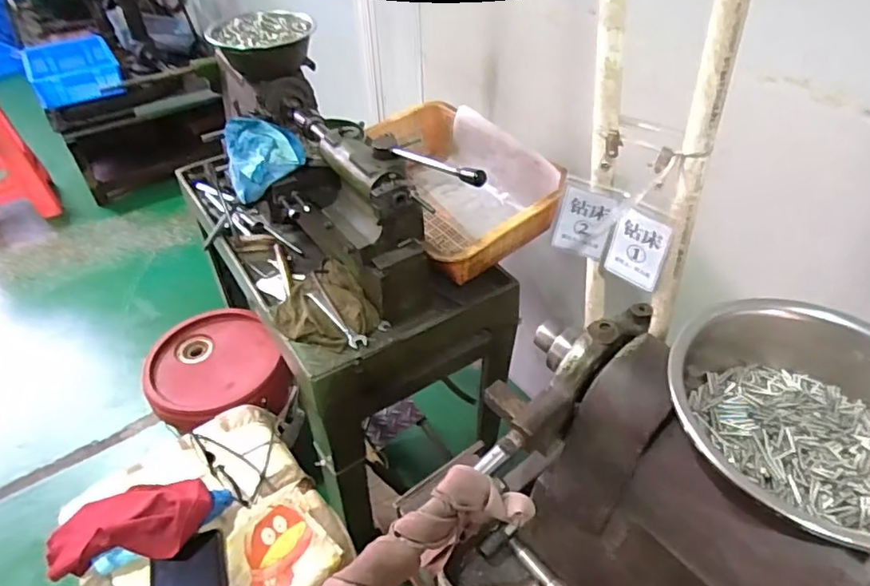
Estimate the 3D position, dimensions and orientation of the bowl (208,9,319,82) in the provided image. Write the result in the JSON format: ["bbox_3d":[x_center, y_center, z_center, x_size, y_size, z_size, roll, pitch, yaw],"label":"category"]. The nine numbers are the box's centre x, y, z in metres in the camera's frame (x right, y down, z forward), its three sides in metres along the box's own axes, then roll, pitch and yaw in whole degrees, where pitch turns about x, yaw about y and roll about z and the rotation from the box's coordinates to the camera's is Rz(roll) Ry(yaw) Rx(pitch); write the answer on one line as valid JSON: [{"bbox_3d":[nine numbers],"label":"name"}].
[{"bbox_3d":[-0.275,-0.406,0.923,0.146,0.074,0.124,15,45,18],"label":"bowl"}]

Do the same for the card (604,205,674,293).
[{"bbox_3d":[0.221,-0.047,0.611,0.061,0.097,0.007,34,50,27],"label":"card"}]

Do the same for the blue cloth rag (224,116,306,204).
[{"bbox_3d":[-0.256,-0.206,0.858,0.112,0.070,0.137,-12,43,-10],"label":"blue cloth rag"}]

